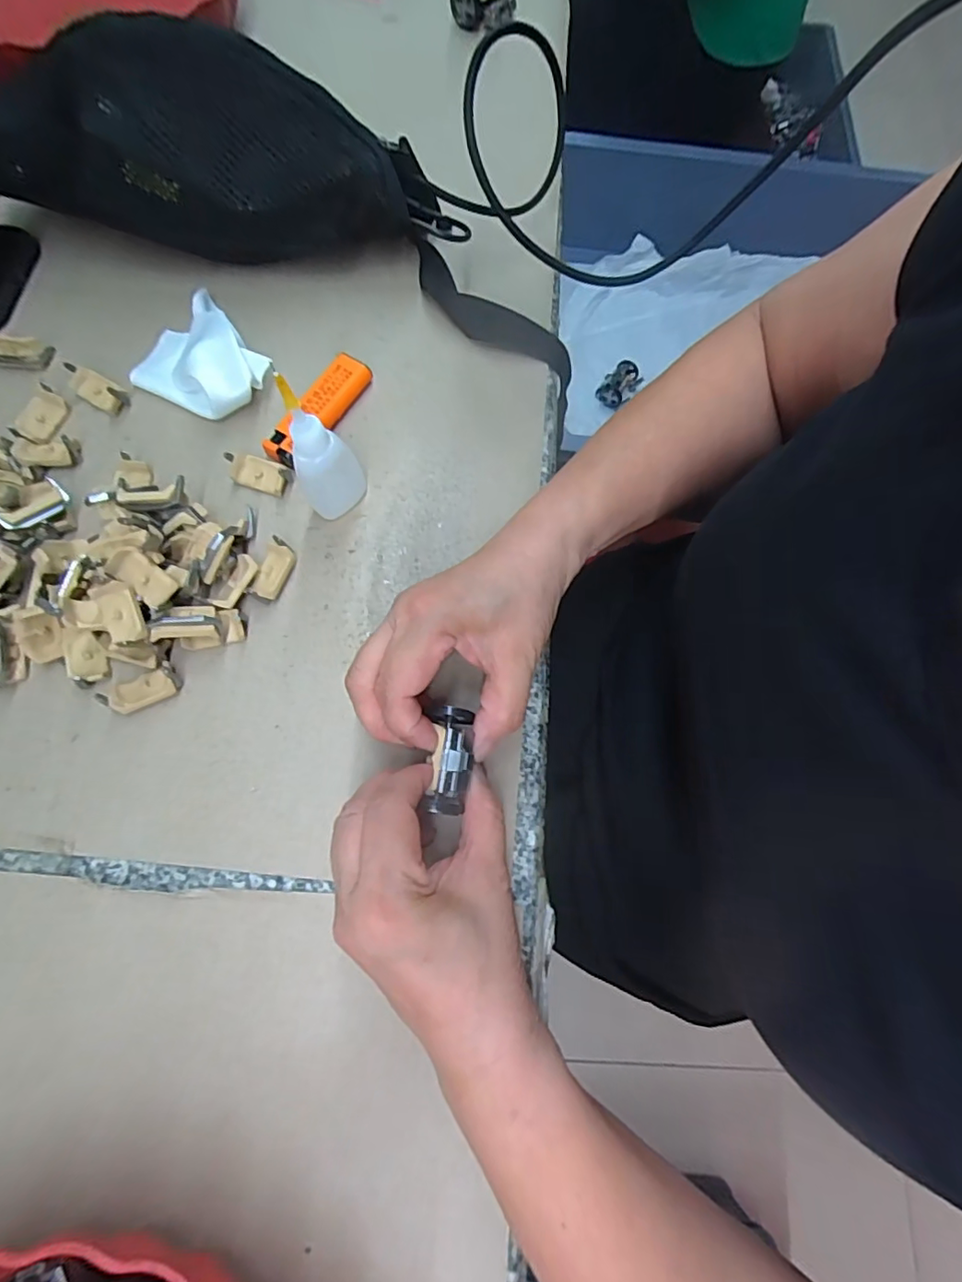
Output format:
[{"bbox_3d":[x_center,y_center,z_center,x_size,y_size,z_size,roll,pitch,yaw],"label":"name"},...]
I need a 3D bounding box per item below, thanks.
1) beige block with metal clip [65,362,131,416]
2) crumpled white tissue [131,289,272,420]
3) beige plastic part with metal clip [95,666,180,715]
[{"bbox_3d":[-0.233,-0.154,0.335,0.036,0.015,0.017,31,75,7],"label":"beige block with metal clip"},{"bbox_3d":[-0.176,-0.172,0.336,0.067,0.028,0.087,-39,78,-12],"label":"crumpled white tissue"},{"bbox_3d":[-0.175,0.025,0.284,0.034,0.015,0.017,-21,75,-8],"label":"beige plastic part with metal clip"}]

